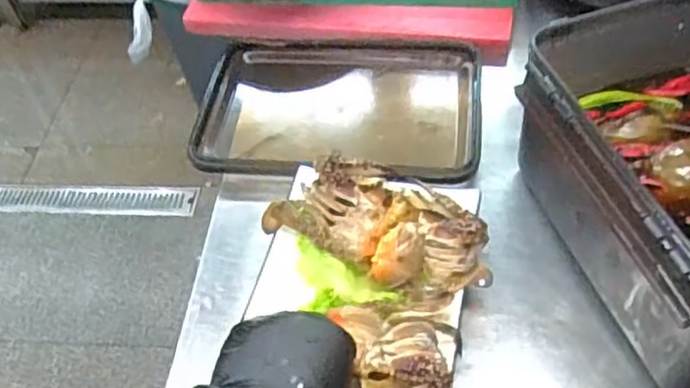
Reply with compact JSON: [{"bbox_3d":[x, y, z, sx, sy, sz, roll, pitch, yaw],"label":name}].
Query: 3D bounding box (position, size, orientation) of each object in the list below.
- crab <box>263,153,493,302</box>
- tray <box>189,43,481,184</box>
[{"bbox_3d":[0.036,0.023,0.568,0.188,0.044,0.107,27,58,25],"label":"crab"},{"bbox_3d":[-0.006,-0.096,0.715,0.294,0.023,0.208,4,51,8],"label":"tray"}]

